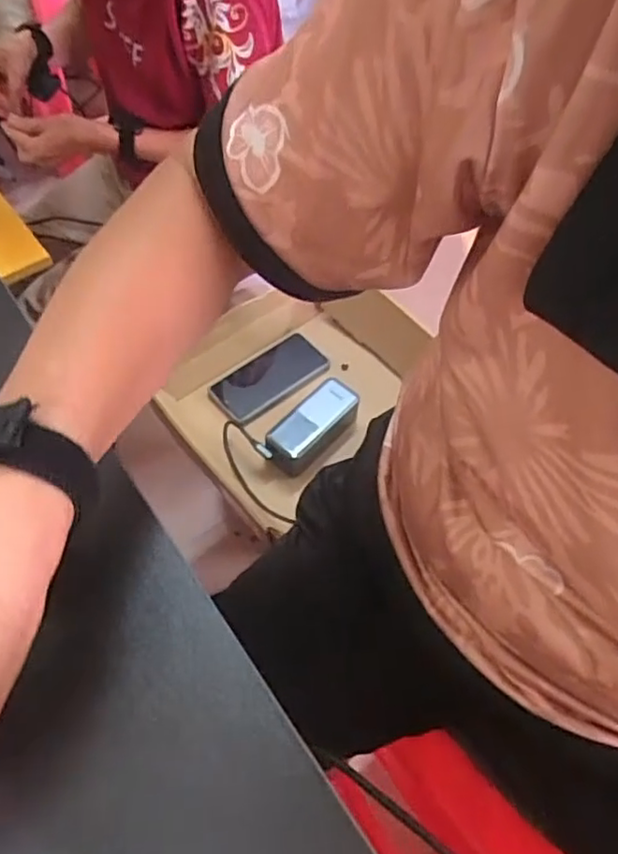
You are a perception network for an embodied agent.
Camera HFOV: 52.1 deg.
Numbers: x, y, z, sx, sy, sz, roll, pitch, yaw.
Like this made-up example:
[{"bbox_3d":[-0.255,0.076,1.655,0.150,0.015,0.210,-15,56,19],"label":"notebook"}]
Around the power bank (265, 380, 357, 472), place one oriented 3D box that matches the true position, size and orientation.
[{"bbox_3d":[0.003,-0.003,0.824,0.056,0.058,0.133,39,64,22],"label":"power bank"}]

